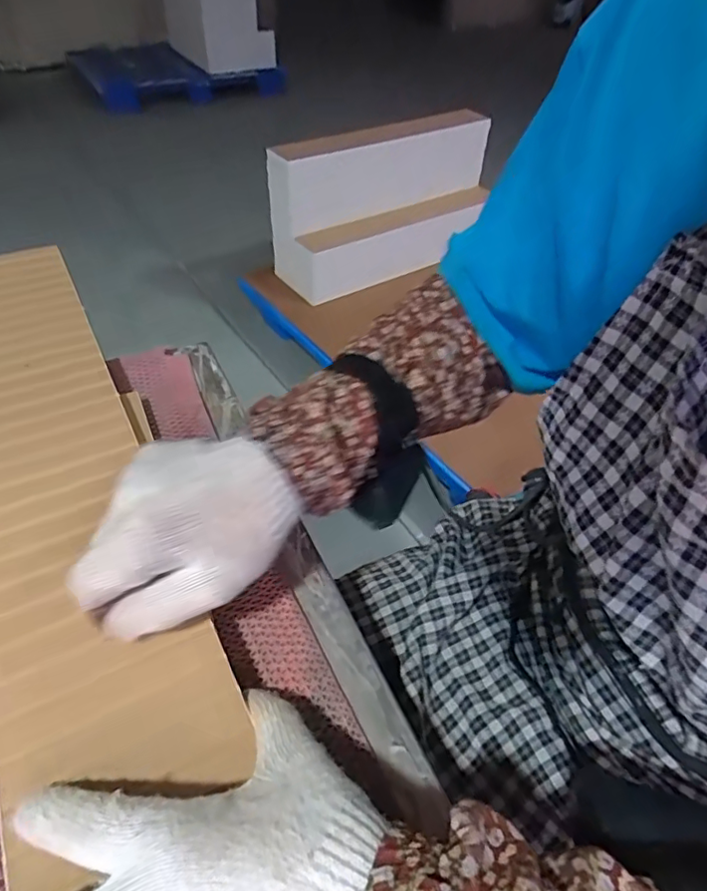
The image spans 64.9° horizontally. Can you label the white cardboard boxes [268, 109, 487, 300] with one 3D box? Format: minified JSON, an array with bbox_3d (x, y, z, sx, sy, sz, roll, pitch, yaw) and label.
[{"bbox_3d":[0.106,-0.699,1.630,0.726,0.396,0.173,-23,52,-24],"label":"white cardboard boxes"}]

